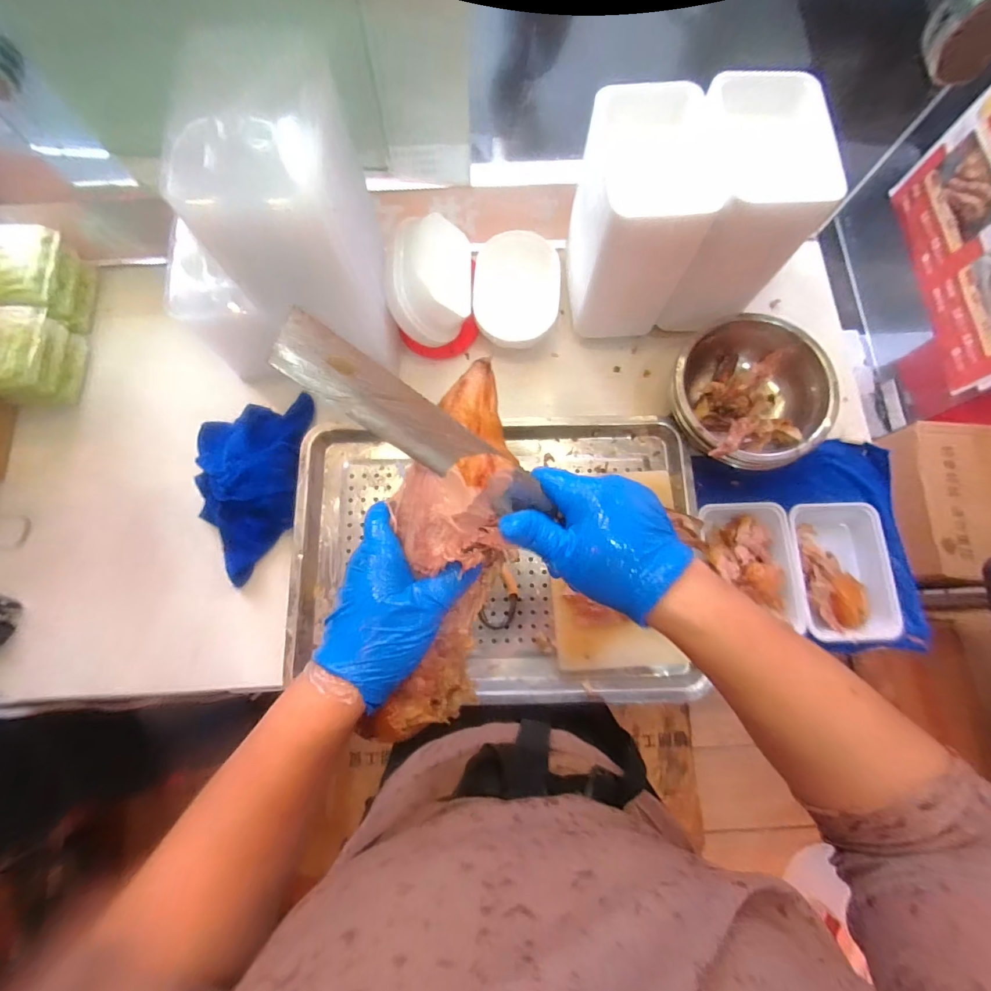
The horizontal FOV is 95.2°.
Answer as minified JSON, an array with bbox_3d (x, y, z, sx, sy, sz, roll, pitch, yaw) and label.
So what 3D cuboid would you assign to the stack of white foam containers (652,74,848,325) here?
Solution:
[{"bbox_3d":[0.281,-0.336,0.550,0.113,0.208,0.157,0,77,0],"label":"stack of white foam containers"}]

